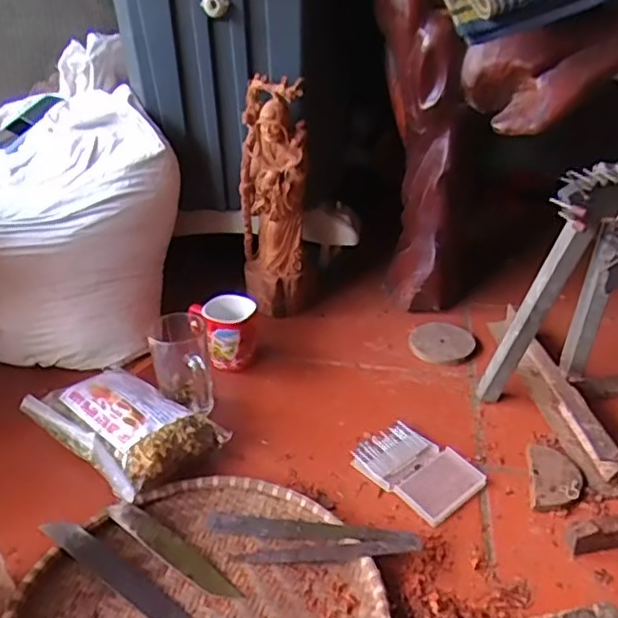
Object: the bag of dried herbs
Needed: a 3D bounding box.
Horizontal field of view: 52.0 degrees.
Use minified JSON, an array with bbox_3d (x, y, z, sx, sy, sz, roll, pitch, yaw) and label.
[{"bbox_3d":[-0.236,0.147,0.781,0.231,0.074,0.144,19,36,33],"label":"bag of dried herbs"}]

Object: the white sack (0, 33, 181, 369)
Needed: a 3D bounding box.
[{"bbox_3d":[-0.420,-0.185,1.049,0.388,0.346,0.487,-9,31,-15],"label":"white sack"}]

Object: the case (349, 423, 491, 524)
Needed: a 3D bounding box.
[{"bbox_3d":[0.129,0.186,0.756,0.104,0.016,0.134,-26,37,-35],"label":"case"}]

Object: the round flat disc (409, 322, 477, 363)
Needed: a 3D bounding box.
[{"bbox_3d":[0.207,0.052,0.983,0.098,0.017,0.101,-2,30,1],"label":"round flat disc"}]

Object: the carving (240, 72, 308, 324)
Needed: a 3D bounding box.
[{"bbox_3d":[-0.056,-0.162,1.015,0.107,0.366,0.096,-6,30,-5],"label":"carving"}]

